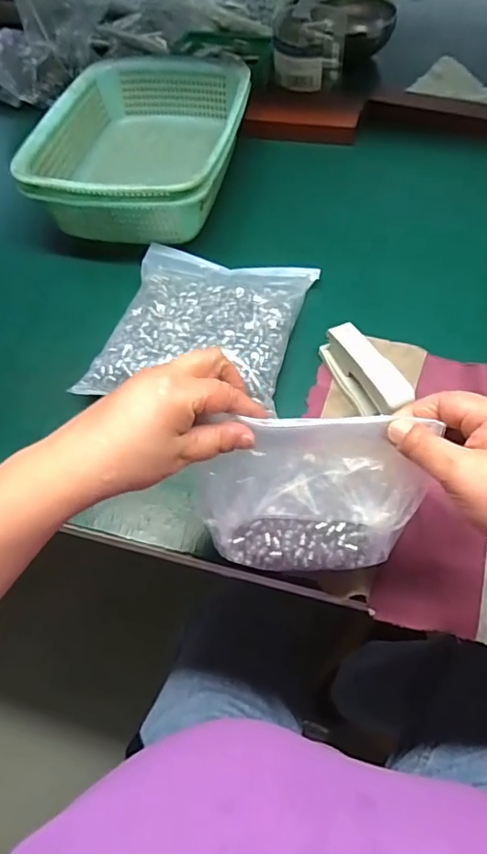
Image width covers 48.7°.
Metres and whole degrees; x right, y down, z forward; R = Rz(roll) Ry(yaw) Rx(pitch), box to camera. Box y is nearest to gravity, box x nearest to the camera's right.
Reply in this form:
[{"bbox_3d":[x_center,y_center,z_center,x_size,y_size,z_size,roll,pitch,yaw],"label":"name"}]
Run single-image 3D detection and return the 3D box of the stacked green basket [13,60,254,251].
[{"bbox_3d":[-0.111,-0.329,0.637,0.211,0.085,0.284,9,59,10],"label":"stacked green basket"}]

